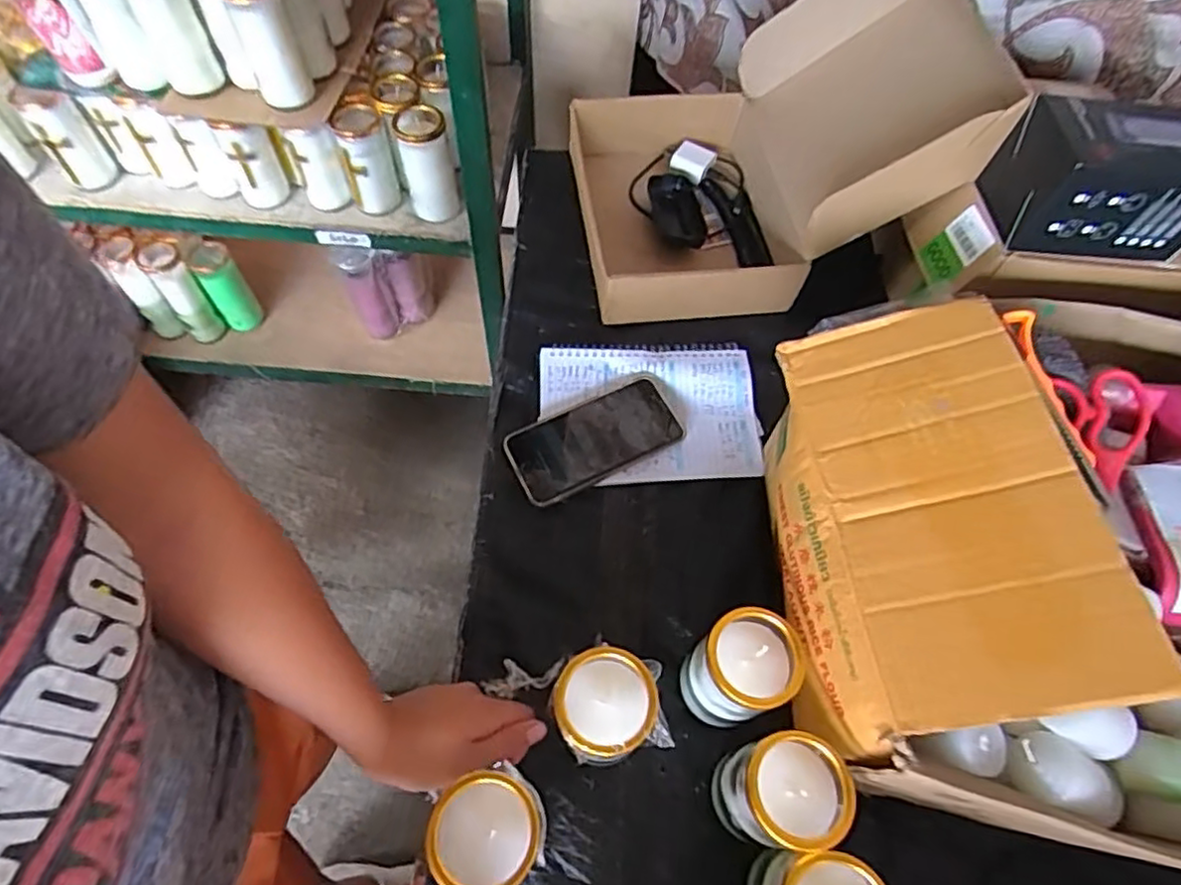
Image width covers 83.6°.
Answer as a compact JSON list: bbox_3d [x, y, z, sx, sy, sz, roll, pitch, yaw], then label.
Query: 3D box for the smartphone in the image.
[{"bbox_3d":[0.006,-0.004,0.621,0.162,0.015,0.079,-22,65,-15],"label":"smartphone"}]

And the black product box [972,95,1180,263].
[{"bbox_3d":[0.420,-0.212,0.533,0.154,0.086,0.085,3,61,-3],"label":"black product box"}]

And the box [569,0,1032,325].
[{"bbox_3d":[0.180,-0.317,0.696,0.378,0.217,0.308,-4,62,-6],"label":"box"}]

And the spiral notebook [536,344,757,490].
[{"bbox_3d":[0.056,-0.028,0.640,0.207,0.012,0.145,-1,68,-2],"label":"spiral notebook"}]

